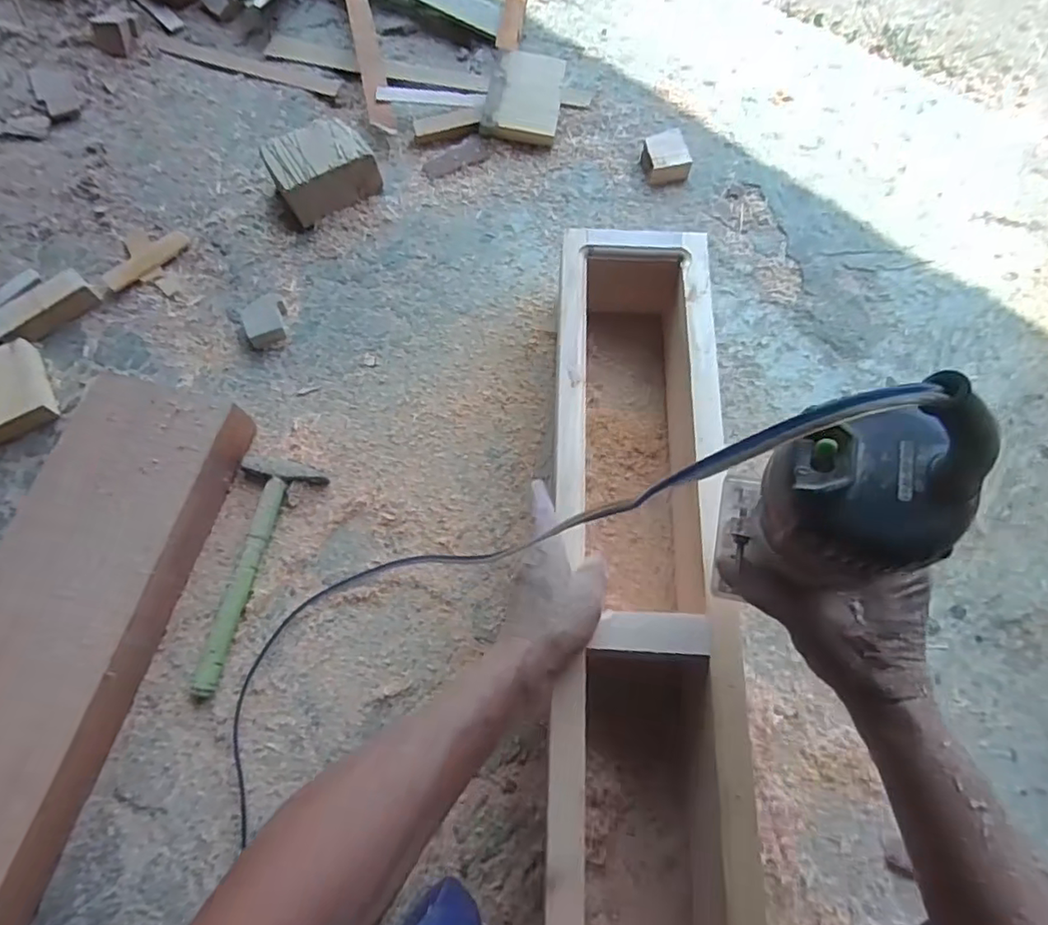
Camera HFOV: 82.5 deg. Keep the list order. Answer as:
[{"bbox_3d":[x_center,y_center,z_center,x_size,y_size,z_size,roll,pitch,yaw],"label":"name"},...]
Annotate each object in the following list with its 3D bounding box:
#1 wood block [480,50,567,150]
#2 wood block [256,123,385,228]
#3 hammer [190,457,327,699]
[{"bbox_3d":[0.001,-0.494,0.806,0.099,0.022,0.119,10,84,-7],"label":"wood block"},{"bbox_3d":[-0.261,-0.377,0.775,0.124,0.068,0.109,-37,72,-16],"label":"wood block"},{"bbox_3d":[-0.269,0.107,0.596,0.077,0.026,0.236,8,67,2],"label":"hammer"}]

